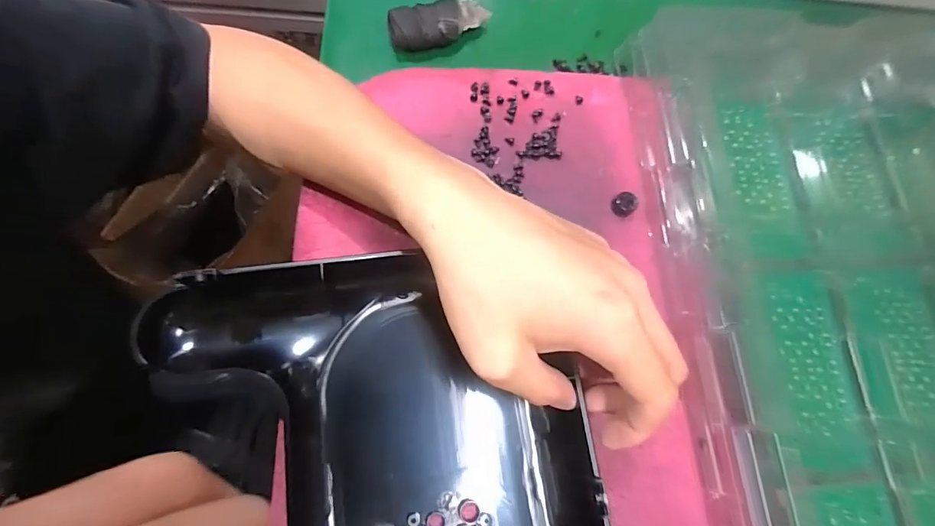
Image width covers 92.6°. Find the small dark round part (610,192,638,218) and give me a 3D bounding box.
[{"bbox_3d":[0.101,-0.038,0.289,0.015,0.007,0.015,1,73,-3],"label":"small dark round part"}]

